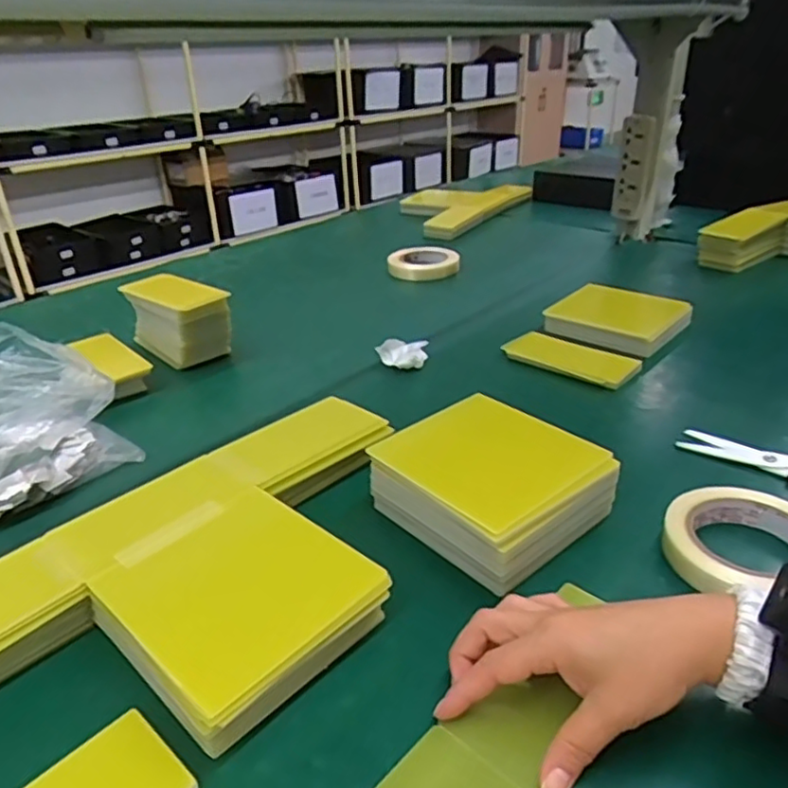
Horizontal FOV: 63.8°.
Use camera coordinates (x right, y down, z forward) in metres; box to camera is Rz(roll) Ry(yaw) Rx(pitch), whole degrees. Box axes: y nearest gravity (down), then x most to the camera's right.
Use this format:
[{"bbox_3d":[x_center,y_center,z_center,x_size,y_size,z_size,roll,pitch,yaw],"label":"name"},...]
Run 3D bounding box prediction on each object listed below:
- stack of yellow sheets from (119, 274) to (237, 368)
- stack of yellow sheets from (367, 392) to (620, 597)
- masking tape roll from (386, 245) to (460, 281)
[{"bbox_3d":[-0.283,-0.099,0.822,0.146,0.094,0.072,18,35,33],"label":"stack of yellow sheets"},{"bbox_3d":[0.074,0.072,0.516,0.134,0.059,0.158,-25,36,-35],"label":"stack of yellow sheets"},{"bbox_3d":[0.054,-0.238,1.124,0.124,0.025,0.124,-2,29,1],"label":"masking tape roll"}]

